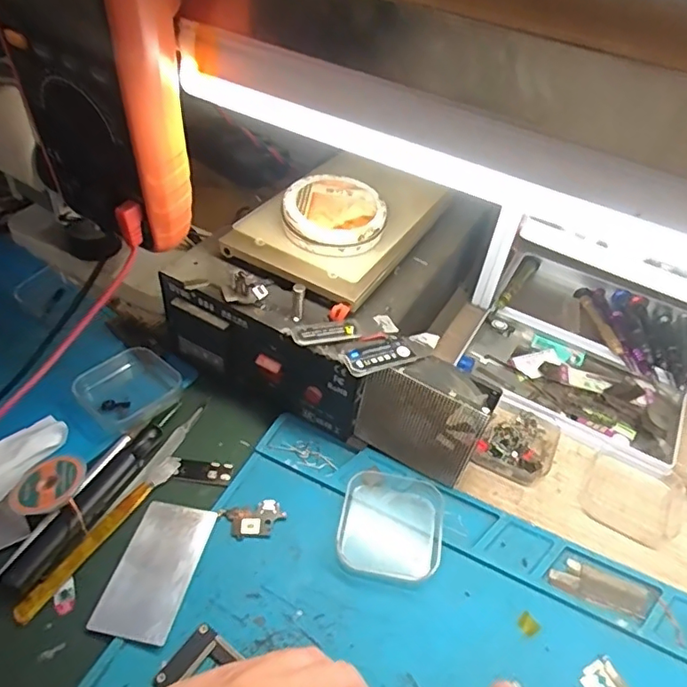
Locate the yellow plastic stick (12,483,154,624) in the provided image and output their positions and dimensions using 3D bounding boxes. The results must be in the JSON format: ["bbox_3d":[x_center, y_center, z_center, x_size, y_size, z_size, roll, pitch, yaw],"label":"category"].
[{"bbox_3d":[-0.151,0.119,0.327,0.010,0.006,0.096,26,48,18],"label":"yellow plastic stick"}]

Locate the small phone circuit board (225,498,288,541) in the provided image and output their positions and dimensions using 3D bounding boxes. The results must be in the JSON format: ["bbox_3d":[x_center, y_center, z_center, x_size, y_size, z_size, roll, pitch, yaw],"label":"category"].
[{"bbox_3d":[-0.054,0.110,0.346,0.034,0.004,0.021,-10,47,-16],"label":"small phone circuit board"}]

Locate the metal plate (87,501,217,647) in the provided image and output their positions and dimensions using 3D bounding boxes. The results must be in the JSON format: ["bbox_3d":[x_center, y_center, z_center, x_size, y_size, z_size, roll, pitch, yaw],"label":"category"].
[{"bbox_3d":[-0.109,0.131,0.322,0.045,0.004,0.078,8,43,9],"label":"metal plate"}]

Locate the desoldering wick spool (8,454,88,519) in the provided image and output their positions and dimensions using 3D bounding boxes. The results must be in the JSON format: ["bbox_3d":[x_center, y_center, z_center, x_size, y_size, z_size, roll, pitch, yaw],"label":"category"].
[{"bbox_3d":[-0.181,0.086,0.341,0.039,0.013,0.044,4,45,-3],"label":"desoldering wick spool"}]

